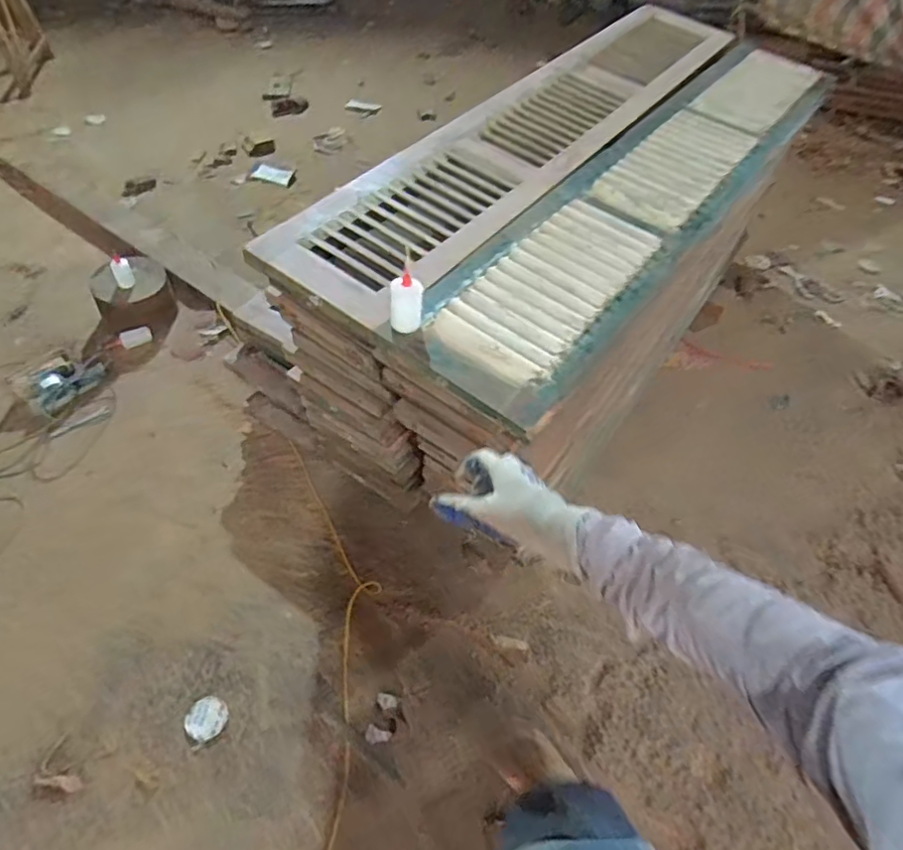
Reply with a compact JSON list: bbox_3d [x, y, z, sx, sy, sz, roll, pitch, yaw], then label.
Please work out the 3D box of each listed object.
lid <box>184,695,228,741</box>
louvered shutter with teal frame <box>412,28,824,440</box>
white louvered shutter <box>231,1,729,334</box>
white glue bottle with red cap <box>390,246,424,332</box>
[{"bbox_3d":[-0.542,0.649,1.309,0.082,0.013,0.085,3,51,-3],"label":"lid"},{"bbox_3d":[0.543,-0.642,1.476,0.326,0.056,1.844,31,55,19],"label":"louvered shutter with teal frame"},{"bbox_3d":[0.296,-0.861,1.598,0.400,0.052,1.937,30,54,18],"label":"white louvered shutter"},{"bbox_3d":[-0.077,-0.216,1.004,0.057,0.135,0.056,0,51,-6],"label":"white glue bottle with red cap"}]

